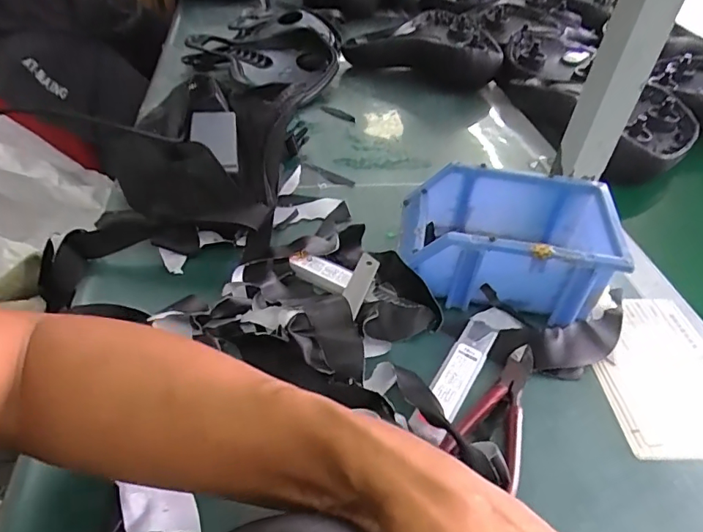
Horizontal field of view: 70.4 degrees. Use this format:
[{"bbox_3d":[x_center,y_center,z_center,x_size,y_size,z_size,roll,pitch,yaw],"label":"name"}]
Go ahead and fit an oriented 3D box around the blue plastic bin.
[{"bbox_3d":[0.137,-0.025,0.439,0.174,0.069,0.116,10,43,4],"label":"blue plastic bin"}]

